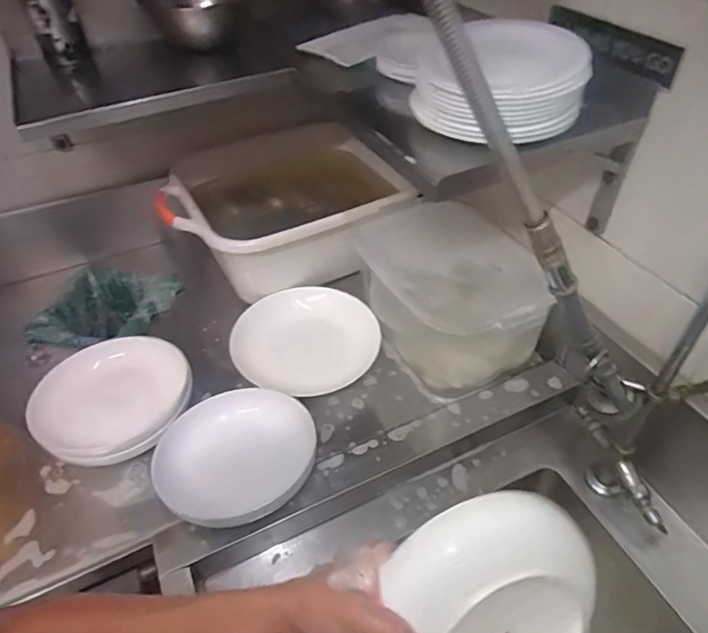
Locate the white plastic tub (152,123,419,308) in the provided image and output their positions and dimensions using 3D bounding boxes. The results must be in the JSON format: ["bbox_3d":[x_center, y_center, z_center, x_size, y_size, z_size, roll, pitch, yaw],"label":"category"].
[{"bbox_3d":[-0.121,-0.205,0.998,0.434,0.162,0.305,-16,47,-16],"label":"white plastic tub"}]

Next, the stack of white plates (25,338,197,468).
[{"bbox_3d":[-0.358,0.112,0.774,0.211,0.035,0.208,-16,47,-16],"label":"stack of white plates"}]

